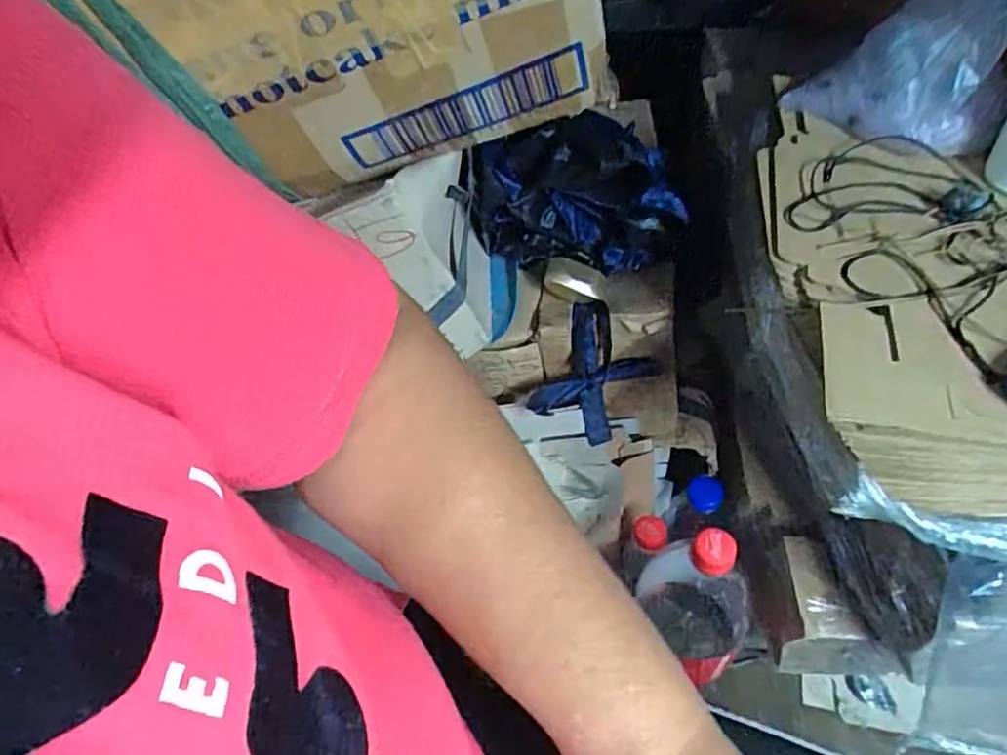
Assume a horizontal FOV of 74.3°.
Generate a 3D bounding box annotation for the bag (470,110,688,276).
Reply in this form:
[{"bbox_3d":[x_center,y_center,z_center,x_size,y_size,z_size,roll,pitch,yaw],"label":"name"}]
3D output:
[{"bbox_3d":[0.058,-0.139,0.528,0.165,0.115,0.063,5,51,10],"label":"bag"}]

